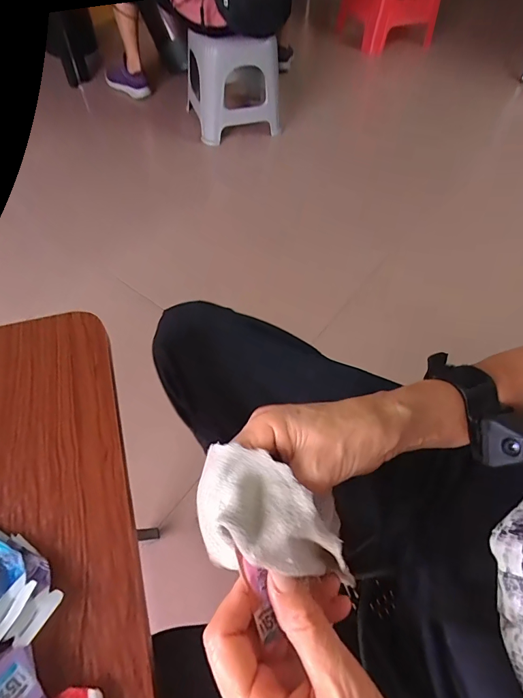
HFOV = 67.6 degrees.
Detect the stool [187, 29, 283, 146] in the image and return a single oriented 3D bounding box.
[{"bbox_3d":[-0.102,-0.929,1.350,0.307,0.292,0.280,-10,59,-7],"label":"stool"}]

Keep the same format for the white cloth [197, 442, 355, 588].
[{"bbox_3d":[0.006,0.088,0.215,0.083,0.034,0.059,7,59,3],"label":"white cloth"}]

